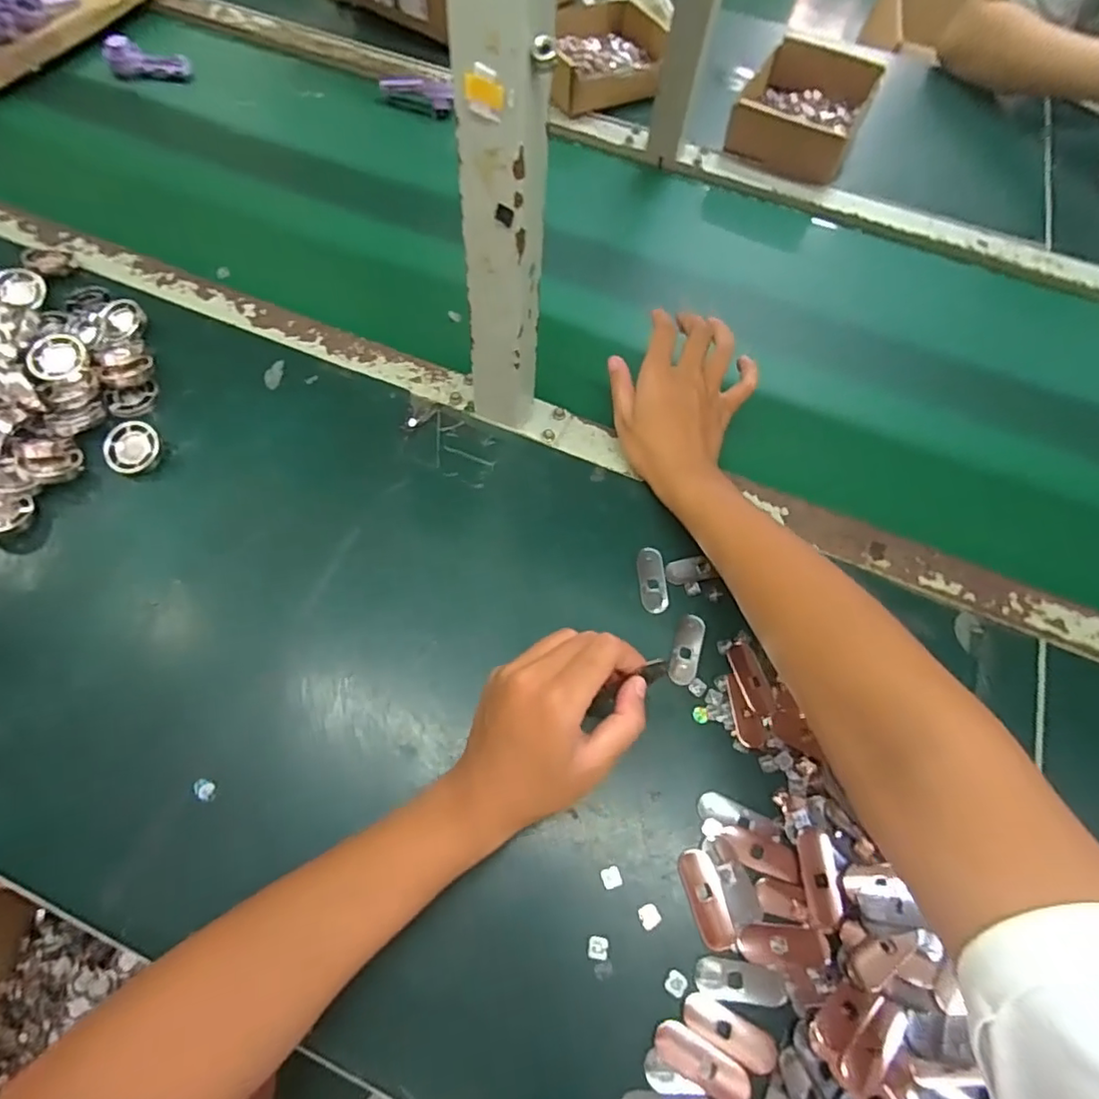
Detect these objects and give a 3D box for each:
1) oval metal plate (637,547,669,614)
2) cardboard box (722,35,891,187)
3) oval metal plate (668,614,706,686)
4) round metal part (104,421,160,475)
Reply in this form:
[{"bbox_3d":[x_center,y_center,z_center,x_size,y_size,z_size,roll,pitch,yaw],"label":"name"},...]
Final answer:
[{"bbox_3d":[0.074,0.021,0.428,0.019,0.004,0.049,-1,62,-4],"label":"oval metal plate"},{"bbox_3d":[0.302,-0.524,0.713,0.139,0.054,0.187,22,63,8],"label":"cardboard box"},{"bbox_3d":[0.093,0.068,0.408,0.018,0.004,0.049,16,65,9],"label":"oval metal plate"},{"bbox_3d":[-0.312,-0.076,0.447,0.038,0.009,0.038,1,81,-9],"label":"round metal part"}]

